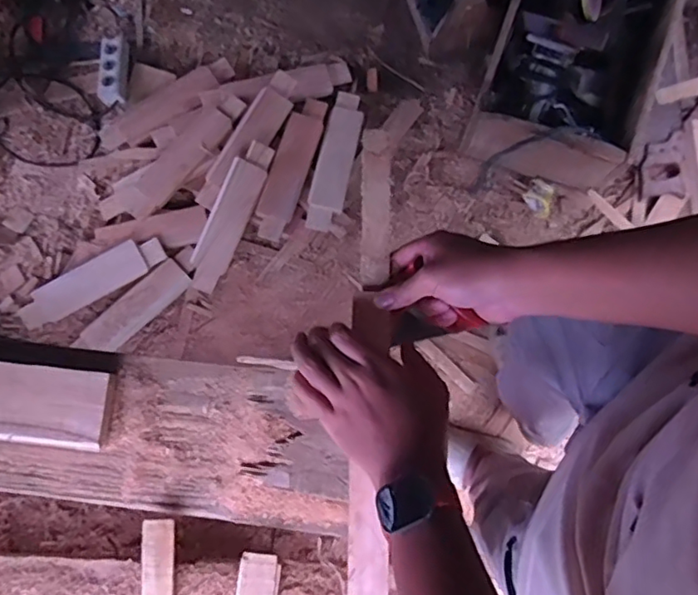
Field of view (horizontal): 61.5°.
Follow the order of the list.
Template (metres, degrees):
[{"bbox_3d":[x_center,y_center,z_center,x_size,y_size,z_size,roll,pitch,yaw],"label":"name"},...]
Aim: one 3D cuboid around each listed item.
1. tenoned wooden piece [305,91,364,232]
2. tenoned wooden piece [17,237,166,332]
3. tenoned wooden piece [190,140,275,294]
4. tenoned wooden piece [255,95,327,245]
[{"bbox_3d":[-0.030,-0.319,1.371,0.081,0.020,0.343,12,78,1],"label":"tenoned wooden piece"},{"bbox_3d":[-0.584,-0.039,1.335,0.343,0.027,0.083,-30,80,-7],"label":"tenoned wooden piece"},{"bbox_3d":[-0.271,-0.183,1.336,0.081,0.037,0.351,26,97,4],"label":"tenoned wooden piece"},{"bbox_3d":[-0.132,-0.302,1.348,0.077,0.026,0.343,18,79,3],"label":"tenoned wooden piece"}]

